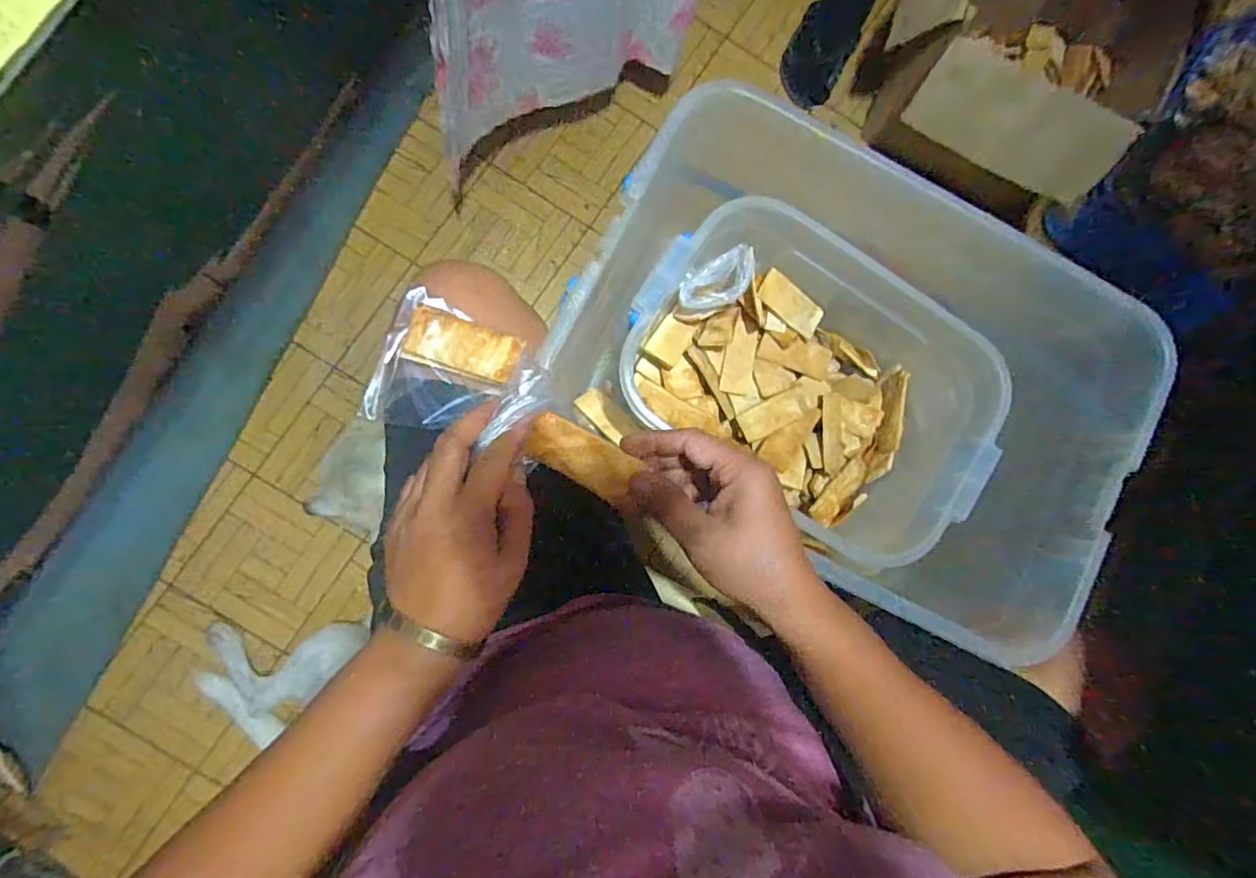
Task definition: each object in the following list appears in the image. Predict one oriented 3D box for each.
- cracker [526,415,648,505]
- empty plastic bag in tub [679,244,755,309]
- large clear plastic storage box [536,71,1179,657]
[{"bbox_3d":[-0.030,0.011,0.360,0.072,0.005,0.033,28,104,5],"label":"cracker"},{"bbox_3d":[0.091,-0.158,0.568,0.077,0.030,0.045,-25,89,-6],"label":"empty plastic bag in tub"},{"bbox_3d":[0.196,-0.067,0.576,0.481,0.246,0.327,32,84,-2],"label":"large clear plastic storage box"}]

